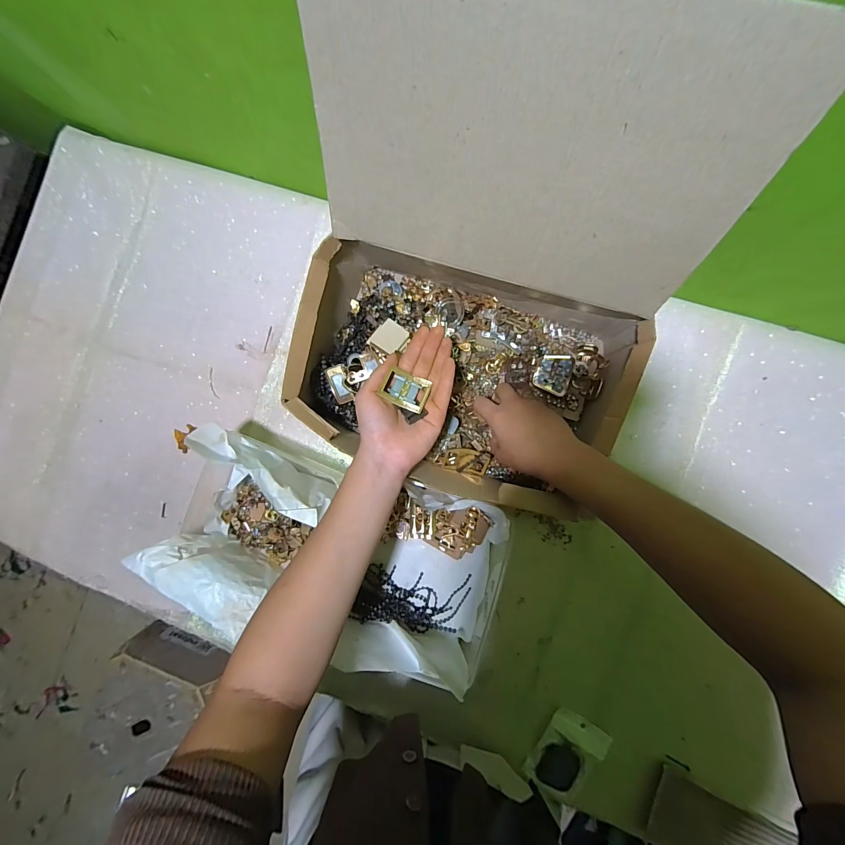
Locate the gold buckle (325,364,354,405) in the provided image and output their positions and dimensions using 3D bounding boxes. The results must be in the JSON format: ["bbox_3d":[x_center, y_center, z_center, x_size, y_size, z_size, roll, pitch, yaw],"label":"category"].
[{"bbox_3d":[-0.095,-0.044,0.414,0.021,0.007,0.044,-19,97,-16],"label":"gold buckle"}]

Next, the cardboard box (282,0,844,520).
[{"bbox_3d":[0.034,-0.092,0.315,0.329,0.274,0.302,20,92,7],"label":"cardboard box"}]

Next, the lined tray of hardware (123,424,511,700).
[{"bbox_3d":[-0.104,0.147,0.420,0.386,0.100,0.203,15,91,7],"label":"lined tray of hardware"}]

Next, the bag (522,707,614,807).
[{"bbox_3d":[0.169,0.395,0.427,0.066,0.017,0.098,31,93,6],"label":"bag"}]

